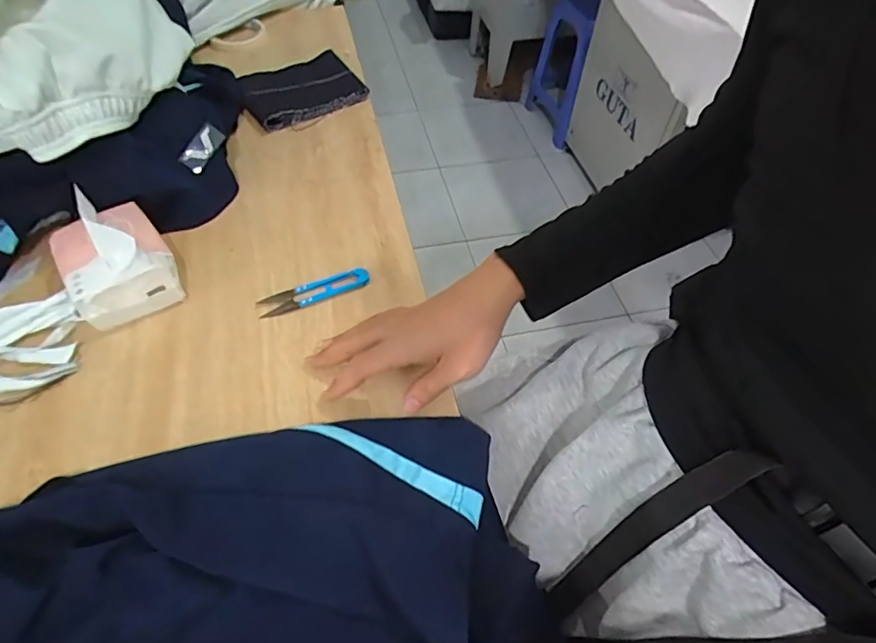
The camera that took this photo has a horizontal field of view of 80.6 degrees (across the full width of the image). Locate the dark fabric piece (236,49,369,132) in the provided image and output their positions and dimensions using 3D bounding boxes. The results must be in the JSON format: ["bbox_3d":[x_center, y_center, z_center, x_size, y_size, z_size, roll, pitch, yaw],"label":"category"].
[{"bbox_3d":[-0.202,-0.345,0.765,0.164,0.023,0.118,-26,58,-20],"label":"dark fabric piece"}]

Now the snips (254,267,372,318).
[{"bbox_3d":[-0.131,-0.032,0.553,0.118,0.012,0.026,-19,56,-15],"label":"snips"}]

